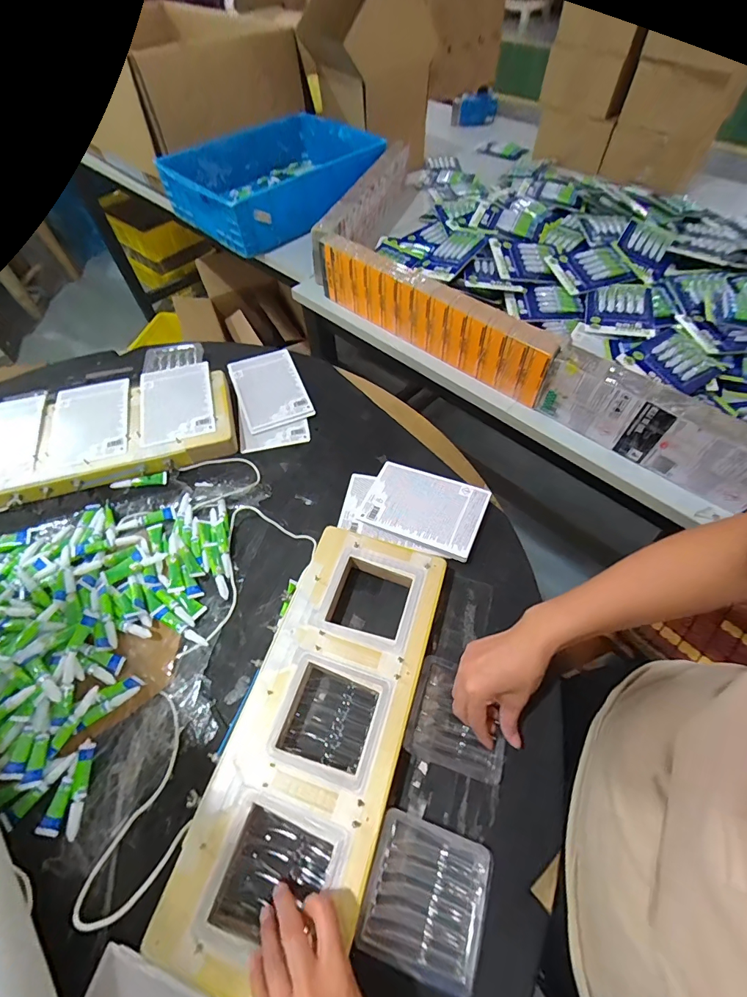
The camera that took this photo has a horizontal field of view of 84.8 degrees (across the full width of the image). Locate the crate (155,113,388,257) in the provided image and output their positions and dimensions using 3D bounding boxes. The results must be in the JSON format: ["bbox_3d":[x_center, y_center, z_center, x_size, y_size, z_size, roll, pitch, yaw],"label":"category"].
[{"bbox_3d":[-0.246,-0.856,1.089,0.404,0.149,0.511,34,64,21],"label":"crate"}]

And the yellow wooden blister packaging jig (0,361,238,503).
[{"bbox_3d":[-0.448,-0.117,0.665,0.419,0.041,0.204,-13,59,-12],"label":"yellow wooden blister packaging jig"}]

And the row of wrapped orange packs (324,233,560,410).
[{"bbox_3d":[0.094,-0.344,0.760,0.515,0.127,0.046,39,65,22],"label":"row of wrapped orange packs"}]

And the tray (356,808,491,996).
[{"bbox_3d":[0.048,0.365,0.378,0.104,0.019,0.103,18,58,8],"label":"tray"}]

